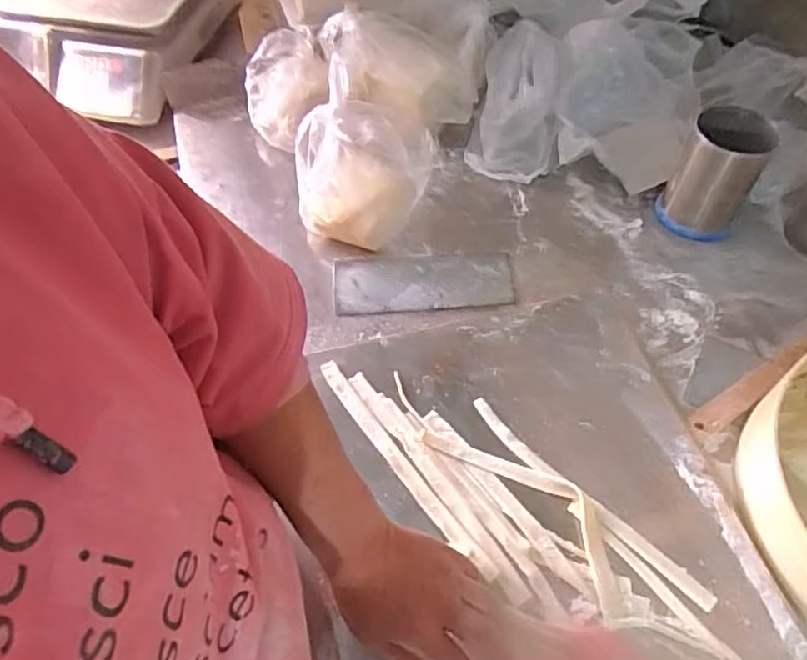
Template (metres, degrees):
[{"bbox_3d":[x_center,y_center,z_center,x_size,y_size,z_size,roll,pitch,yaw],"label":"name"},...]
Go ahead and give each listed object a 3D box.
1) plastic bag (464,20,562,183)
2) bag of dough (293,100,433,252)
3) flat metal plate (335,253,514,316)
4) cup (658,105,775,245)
[{"bbox_3d":[0.141,-0.287,0.786,0.103,0.108,0.209,7,57,5],"label":"plastic bag"},{"bbox_3d":[-0.041,-0.160,0.670,0.142,0.133,0.095,-11,57,-6],"label":"bag of dough"},{"bbox_3d":[0.022,-0.051,0.679,0.188,0.012,0.074,-2,56,-1],"label":"flat metal plate"},{"bbox_3d":[0.344,-0.172,0.695,0.084,0.118,0.086,0,56,1],"label":"cup"}]

